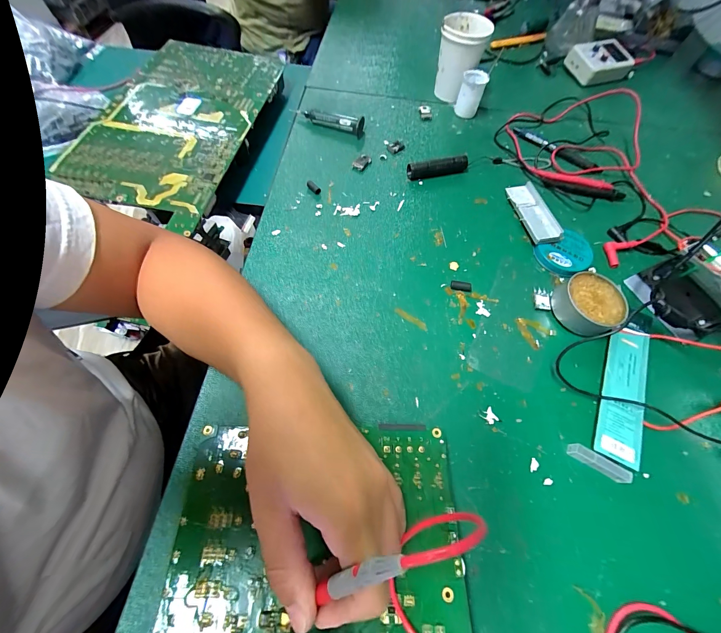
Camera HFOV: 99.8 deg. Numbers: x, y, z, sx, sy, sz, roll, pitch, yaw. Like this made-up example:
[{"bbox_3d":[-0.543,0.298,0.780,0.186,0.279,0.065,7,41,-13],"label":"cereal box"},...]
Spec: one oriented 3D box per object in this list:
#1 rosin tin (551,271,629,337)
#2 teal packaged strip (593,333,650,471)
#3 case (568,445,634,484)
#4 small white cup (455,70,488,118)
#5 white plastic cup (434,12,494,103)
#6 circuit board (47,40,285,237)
[{"bbox_3d":[0.244,-0.013,0.327,0.067,0.028,0.064,1,64,-2],"label":"rosin tin"},{"bbox_3d":[0.257,0.074,0.296,0.043,0.012,0.137,24,65,9],"label":"teal packaged strip"},{"bbox_3d":[0.209,0.129,0.267,0.048,0.013,0.010,30,66,12],"label":"case"},{"bbox_3d":[0.170,-0.344,0.472,0.037,0.055,0.037,13,64,4],"label":"small white cup"},{"bbox_3d":[0.153,-0.405,0.477,0.066,0.100,0.066,1,64,-2],"label":"white plastic cup"},{"bbox_3d":[-0.244,-0.265,0.407,0.189,0.011,0.343,11,65,2],"label":"circuit board"}]

